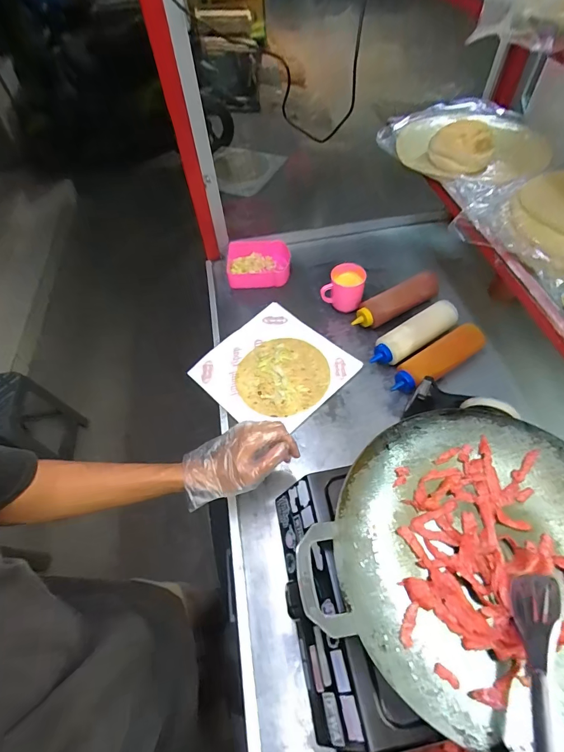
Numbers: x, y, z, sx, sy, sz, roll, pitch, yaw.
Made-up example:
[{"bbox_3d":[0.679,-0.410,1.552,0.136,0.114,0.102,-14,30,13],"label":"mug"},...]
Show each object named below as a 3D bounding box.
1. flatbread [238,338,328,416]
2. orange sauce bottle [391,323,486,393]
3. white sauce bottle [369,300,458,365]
[{"bbox_3d":[0.005,-0.003,0.728,0.164,0.014,0.186,33,63,25],"label":"flatbread"},{"bbox_3d":[0.297,-0.032,0.702,0.212,0.056,0.060,-29,57,-15],"label":"orange sauce bottle"},{"bbox_3d":[0.260,-0.079,0.737,0.190,0.060,0.058,-32,58,-17],"label":"white sauce bottle"}]

